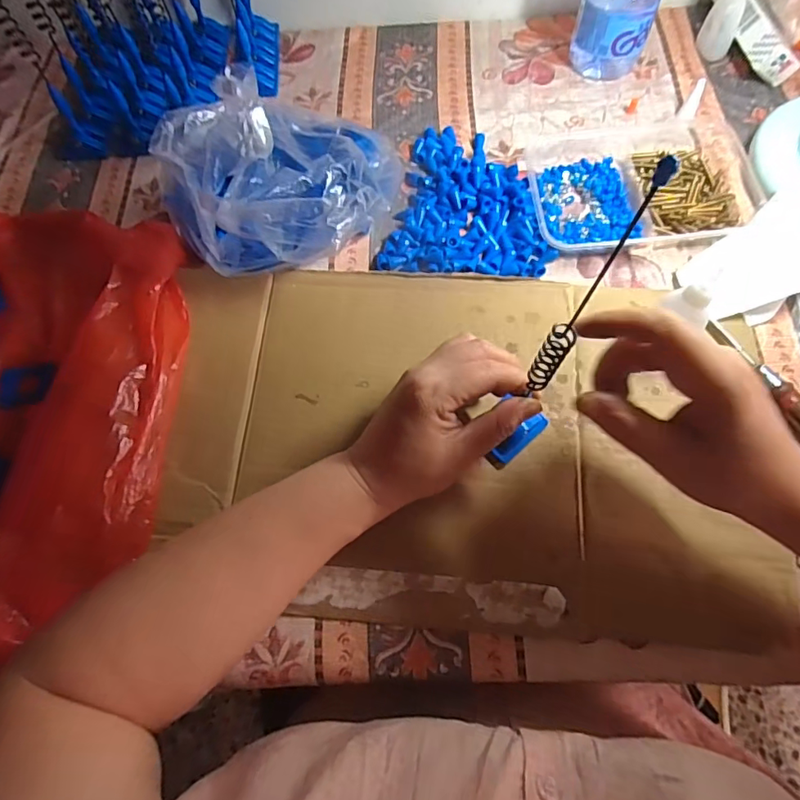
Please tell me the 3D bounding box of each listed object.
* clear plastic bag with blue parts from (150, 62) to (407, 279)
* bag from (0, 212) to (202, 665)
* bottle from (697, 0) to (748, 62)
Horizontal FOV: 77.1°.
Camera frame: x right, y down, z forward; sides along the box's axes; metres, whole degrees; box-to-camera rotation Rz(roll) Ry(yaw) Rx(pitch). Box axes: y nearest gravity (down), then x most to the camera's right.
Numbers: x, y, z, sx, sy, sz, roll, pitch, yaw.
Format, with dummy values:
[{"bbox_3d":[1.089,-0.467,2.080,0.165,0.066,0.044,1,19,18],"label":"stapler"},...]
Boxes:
[{"bbox_3d":[-0.092,-0.182,0.382,0.176,0.101,0.169,4,68,5],"label":"clear plastic bag with blue parts"},{"bbox_3d":[-0.311,-0.012,0.361,0.334,0.046,0.317,14,69,9],"label":"bag"},{"bbox_3d":[0.288,-0.345,0.429,0.018,0.094,0.027,-8,67,0],"label":"bottle"}]

